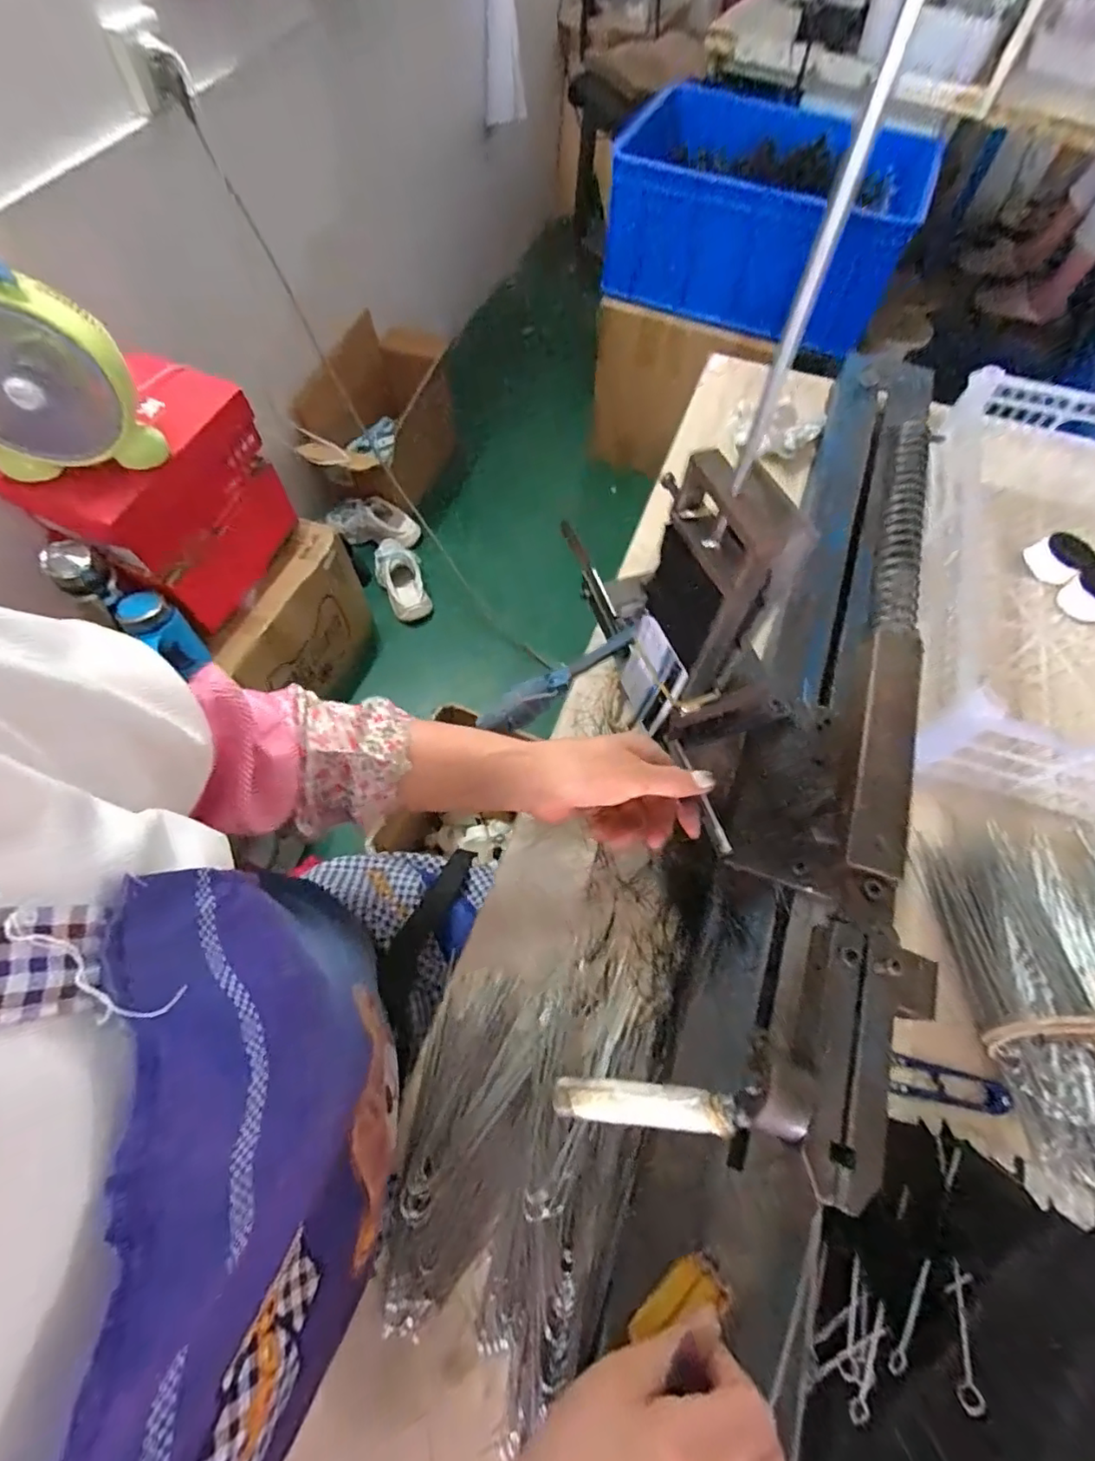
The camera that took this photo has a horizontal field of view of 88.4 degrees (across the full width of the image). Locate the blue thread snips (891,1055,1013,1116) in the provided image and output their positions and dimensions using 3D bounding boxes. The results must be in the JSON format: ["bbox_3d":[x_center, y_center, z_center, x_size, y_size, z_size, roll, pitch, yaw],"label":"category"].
[{"bbox_3d":[0.279,0.247,0.390,0.073,0.012,0.025,12,65,5],"label":"blue thread snips"}]

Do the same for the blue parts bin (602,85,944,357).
[{"bbox_3d":[0.439,-1.074,1.167,0.584,0.268,0.424,15,65,6],"label":"blue parts bin"}]

